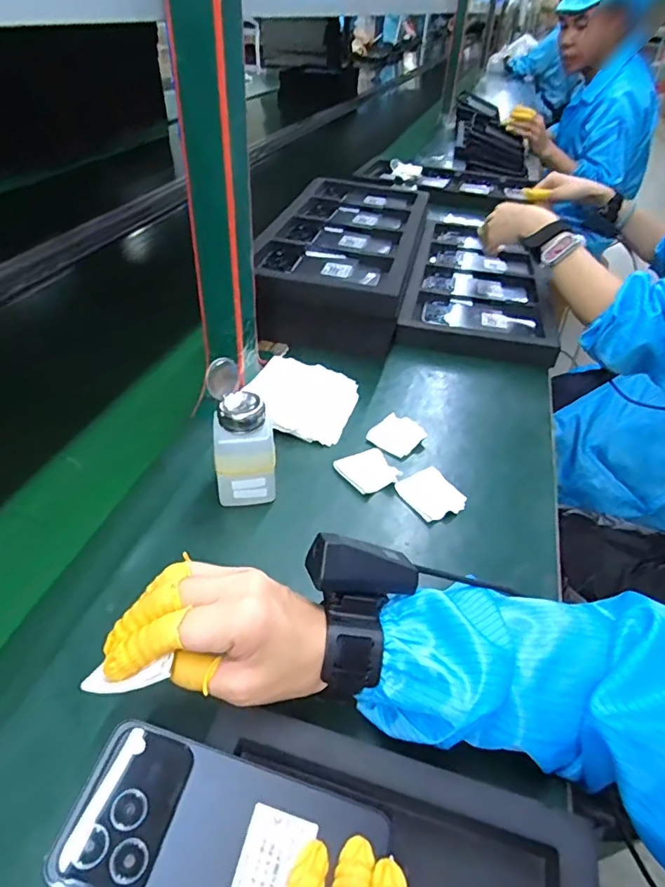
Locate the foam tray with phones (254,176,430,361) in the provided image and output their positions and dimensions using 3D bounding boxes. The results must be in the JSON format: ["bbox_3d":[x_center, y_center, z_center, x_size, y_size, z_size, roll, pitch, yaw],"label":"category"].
[{"bbox_3d":[0.024,-0.306,0.876,0.218,0.116,0.460,10,41,8],"label":"foam tray with phones"}]

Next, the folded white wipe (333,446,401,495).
[{"bbox_3d":[0.036,0.027,0.537,0.051,0.008,0.051,-19,45,-24],"label":"folded white wipe"}]

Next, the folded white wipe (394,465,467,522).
[{"bbox_3d":[0.099,0.049,0.520,0.055,0.004,0.059,-21,46,-26],"label":"folded white wipe"}]

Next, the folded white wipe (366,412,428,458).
[{"bbox_3d":[0.071,-0.011,0.584,0.049,0.008,0.058,28,46,27],"label":"folded white wipe"}]

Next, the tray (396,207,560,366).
[{"bbox_3d":[0.250,-0.278,0.899,0.220,0.045,0.457,10,41,9],"label":"tray"}]

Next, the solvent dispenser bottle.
[{"bbox_3d":[-0.079,-0.002,0.467,0.054,0.140,0.045,-3,41,-7],"label":"solvent dispenser bottle"}]

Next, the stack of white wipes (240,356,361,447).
[{"bbox_3d":[-0.036,-0.052,0.607,0.113,0.034,0.115,15,42,13],"label":"stack of white wipes"}]

